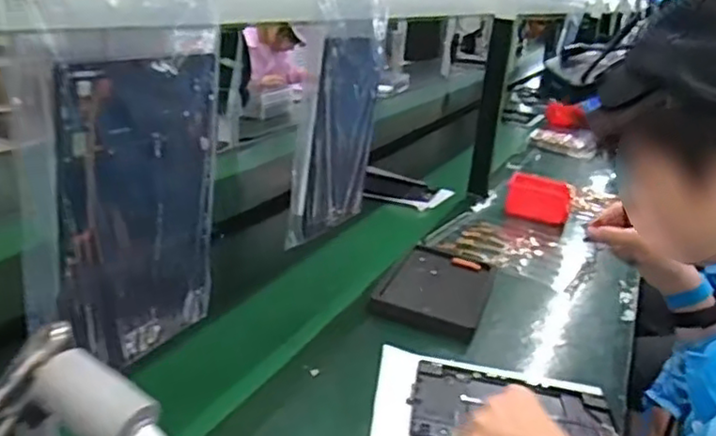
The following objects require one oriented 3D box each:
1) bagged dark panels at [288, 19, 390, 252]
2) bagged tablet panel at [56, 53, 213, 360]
[{"bbox_3d":[-0.019,-0.108,0.803,0.015,0.256,0.174,17,20,22],"label":"bagged dark panels"},{"bbox_3d":[-0.156,-0.003,0.497,0.012,0.226,0.159,14,22,21],"label":"bagged tablet panel"}]

